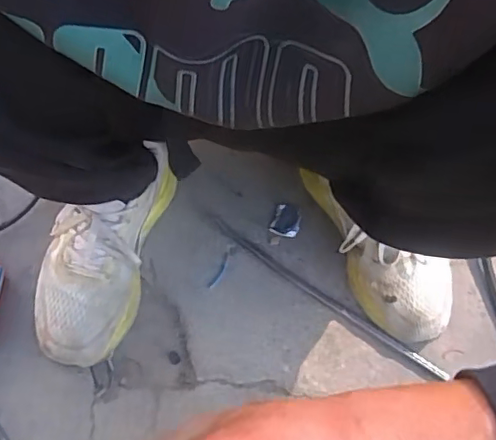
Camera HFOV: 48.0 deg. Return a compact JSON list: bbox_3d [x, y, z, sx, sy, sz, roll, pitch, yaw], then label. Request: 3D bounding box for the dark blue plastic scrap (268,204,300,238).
[{"bbox_3d":[0.046,0.001,0.662,0.032,0.004,0.040,20,65,7],"label":"dark blue plastic scrap"}]

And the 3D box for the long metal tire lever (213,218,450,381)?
[{"bbox_3d":[0.082,0.082,0.620,0.297,0.011,0.012,35,68,13],"label":"long metal tire lever"}]

